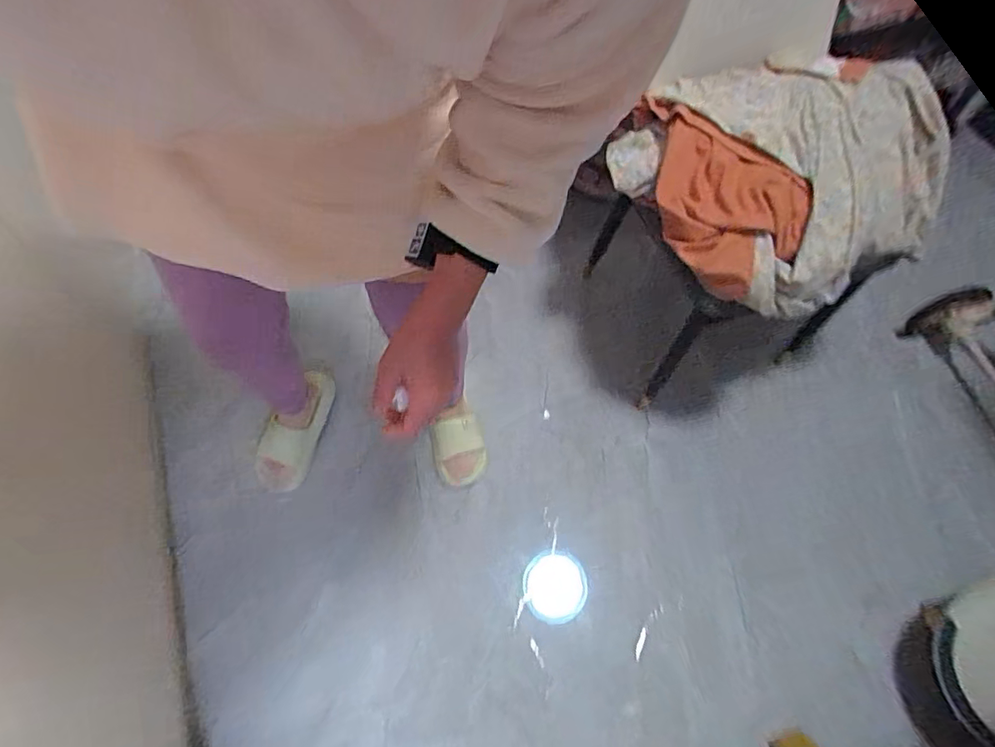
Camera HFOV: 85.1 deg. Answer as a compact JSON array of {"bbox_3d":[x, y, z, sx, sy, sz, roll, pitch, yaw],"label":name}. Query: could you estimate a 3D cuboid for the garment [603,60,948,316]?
[{"bbox_3d":[0.416,-0.297,0.774,0.361,0.158,0.362,-20,64,-12],"label":"garment"}]

